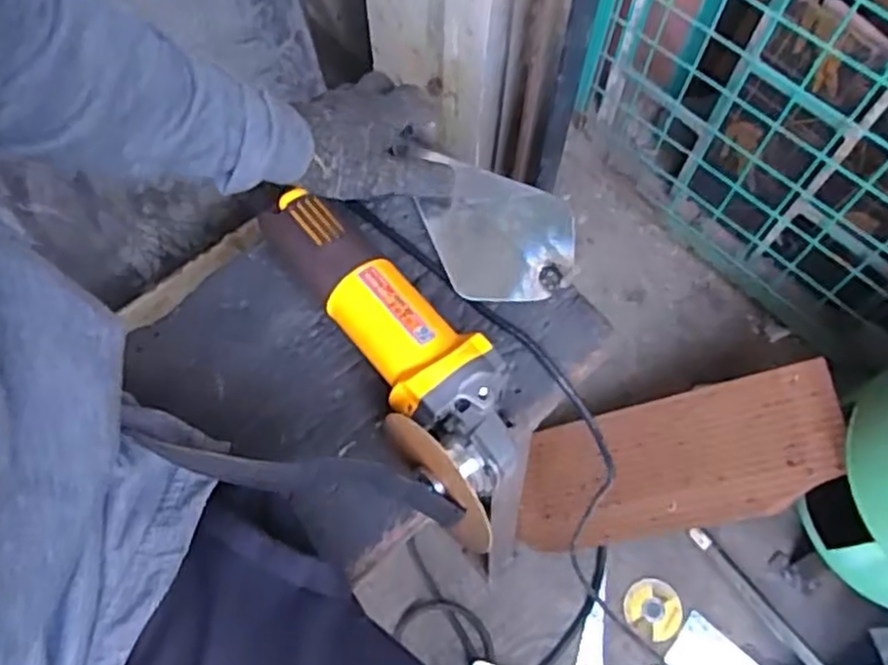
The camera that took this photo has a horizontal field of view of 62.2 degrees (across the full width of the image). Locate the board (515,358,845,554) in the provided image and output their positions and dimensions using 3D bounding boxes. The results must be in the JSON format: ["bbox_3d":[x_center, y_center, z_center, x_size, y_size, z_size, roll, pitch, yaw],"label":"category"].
[{"bbox_3d":[0.245,0.147,0.814,0.356,0.022,0.146,-19,69,27],"label":"board"}]

